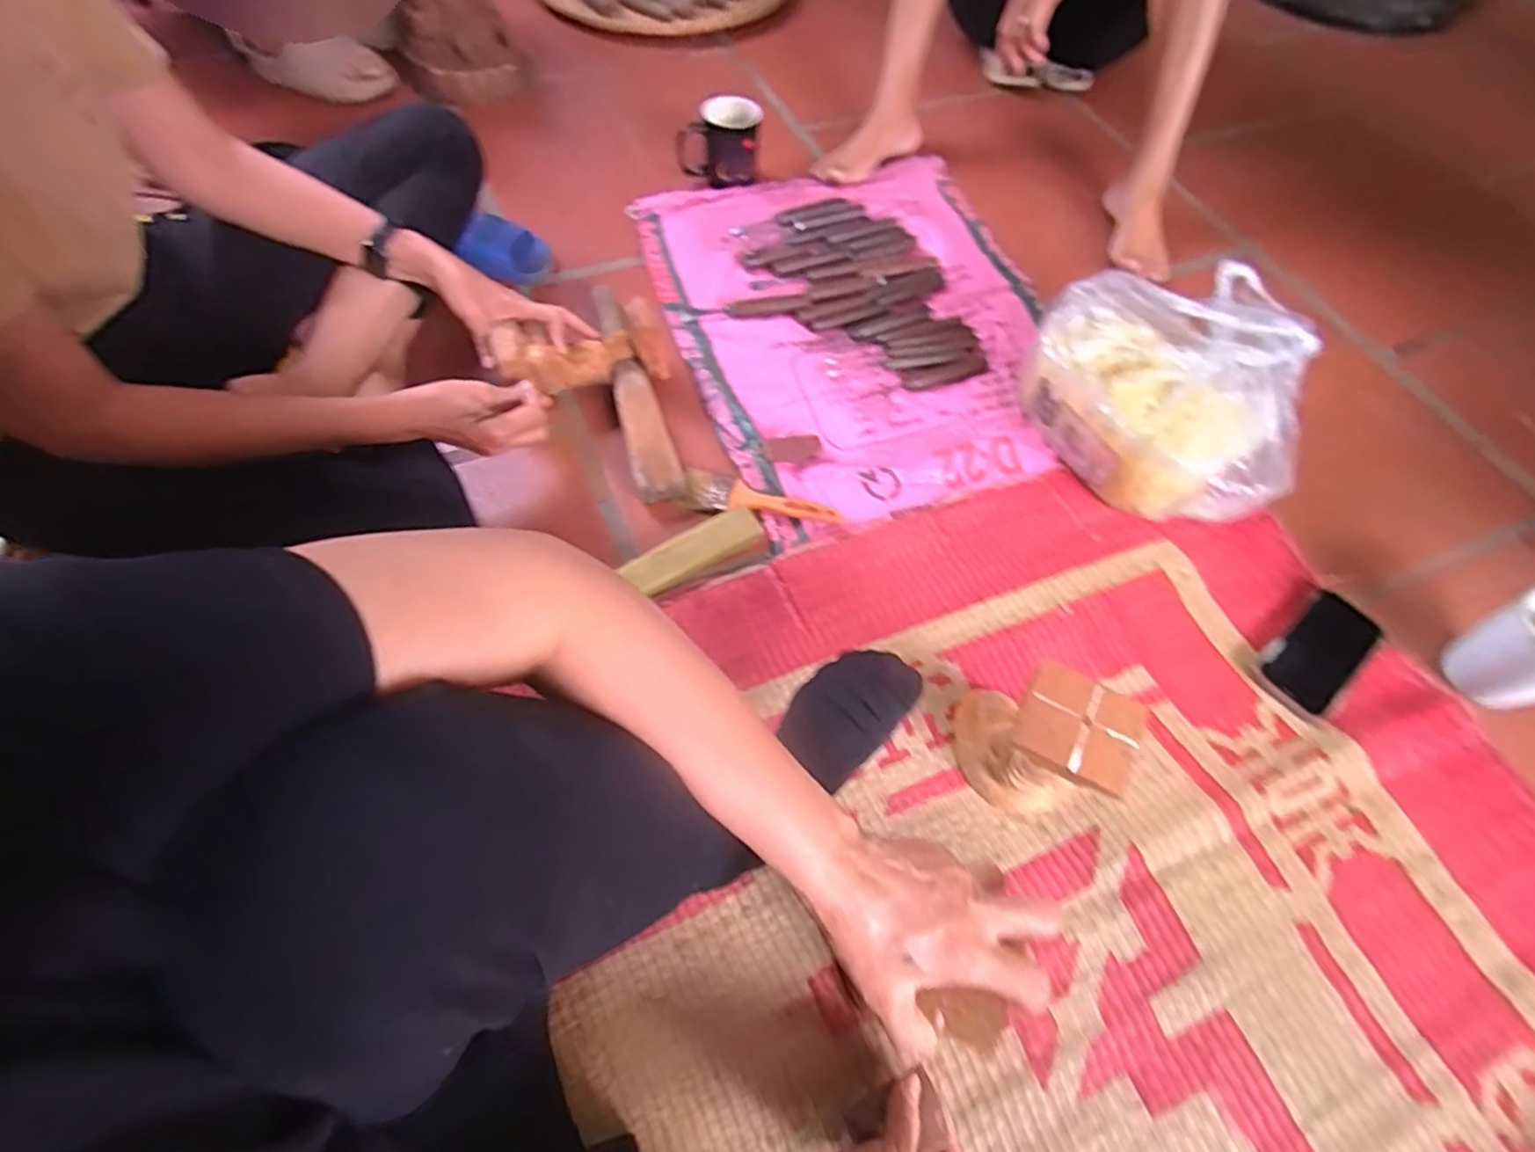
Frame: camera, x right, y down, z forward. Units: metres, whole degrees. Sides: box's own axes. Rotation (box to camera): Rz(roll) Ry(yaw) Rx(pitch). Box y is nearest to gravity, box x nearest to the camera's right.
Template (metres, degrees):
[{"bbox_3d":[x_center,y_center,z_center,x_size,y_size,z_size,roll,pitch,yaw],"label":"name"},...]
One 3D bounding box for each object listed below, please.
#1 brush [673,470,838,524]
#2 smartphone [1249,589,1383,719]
[{"bbox_3d":[-0.010,-0.079,0.748,0.172,0.019,0.045,17,62,8],"label":"brush"},{"bbox_3d":[0.553,0.074,0.694,0.146,0.004,0.071,-37,68,-19],"label":"smartphone"}]

